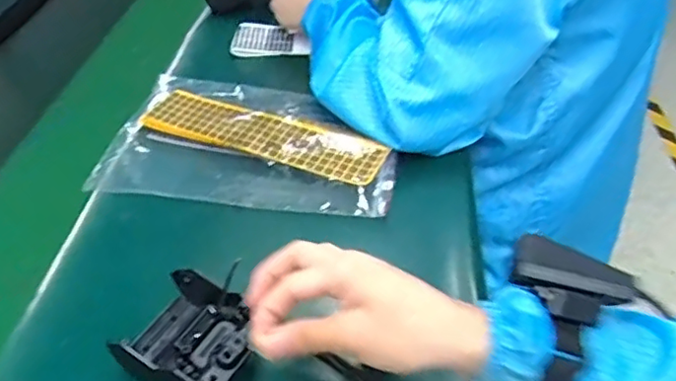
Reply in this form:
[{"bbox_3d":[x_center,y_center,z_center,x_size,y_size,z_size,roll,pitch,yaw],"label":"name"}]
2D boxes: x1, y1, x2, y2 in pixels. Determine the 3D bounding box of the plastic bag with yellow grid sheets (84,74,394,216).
[{"bbox_3d":[-0.085,-0.057,0.623,0.284,0.021,0.190,4,42,11],"label":"plastic bag with yellow grid sheets"}]

